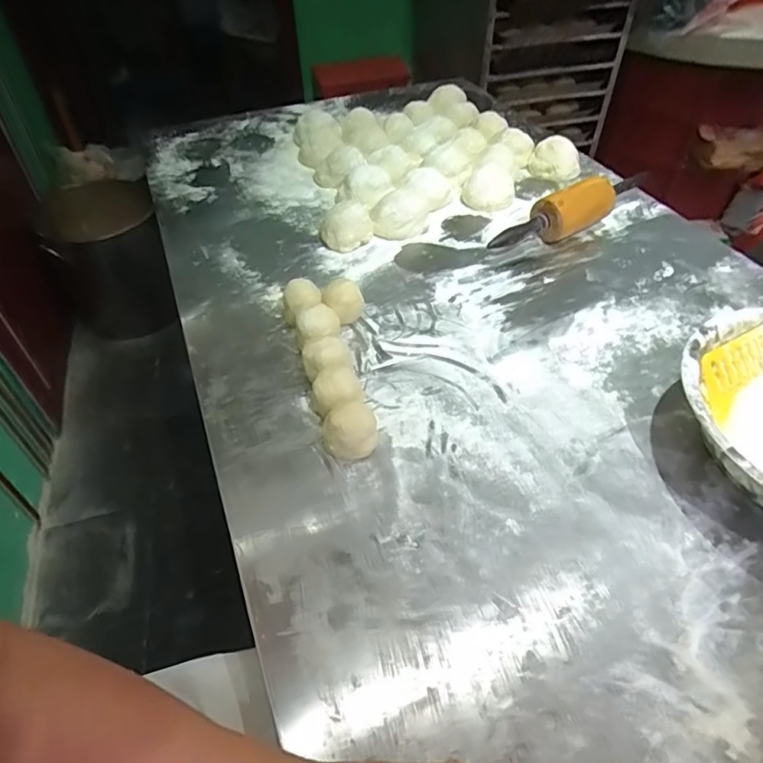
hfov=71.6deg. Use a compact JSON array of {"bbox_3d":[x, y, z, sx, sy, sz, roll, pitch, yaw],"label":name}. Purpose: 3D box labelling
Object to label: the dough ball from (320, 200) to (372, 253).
[{"bbox_3d":[-0.055,-0.242,0.829,0.080,0.047,0.081,-4,46,-3],"label":"dough ball"}]

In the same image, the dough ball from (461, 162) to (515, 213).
[{"bbox_3d":[0.186,-0.337,0.916,0.085,0.049,0.089,6,47,8],"label":"dough ball"}]

